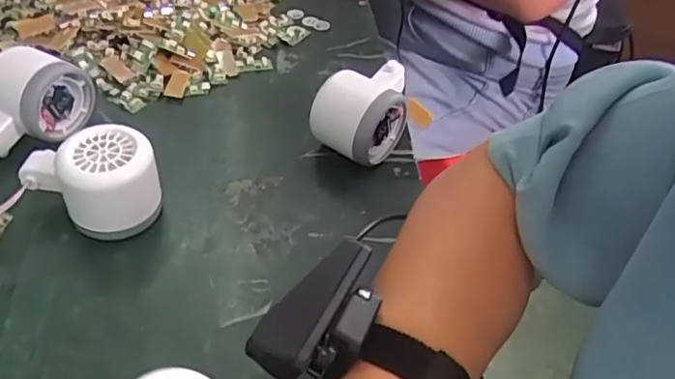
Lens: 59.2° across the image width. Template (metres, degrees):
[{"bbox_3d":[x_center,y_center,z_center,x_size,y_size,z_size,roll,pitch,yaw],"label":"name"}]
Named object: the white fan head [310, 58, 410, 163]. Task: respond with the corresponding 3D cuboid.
[{"bbox_3d":[0.021,-0.058,0.459,0.057,0.060,0.073,30,48,21],"label":"white fan head"}]

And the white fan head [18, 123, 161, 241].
[{"bbox_3d":[-0.158,-0.007,0.388,0.078,0.056,0.052,24,46,16],"label":"white fan head"}]

